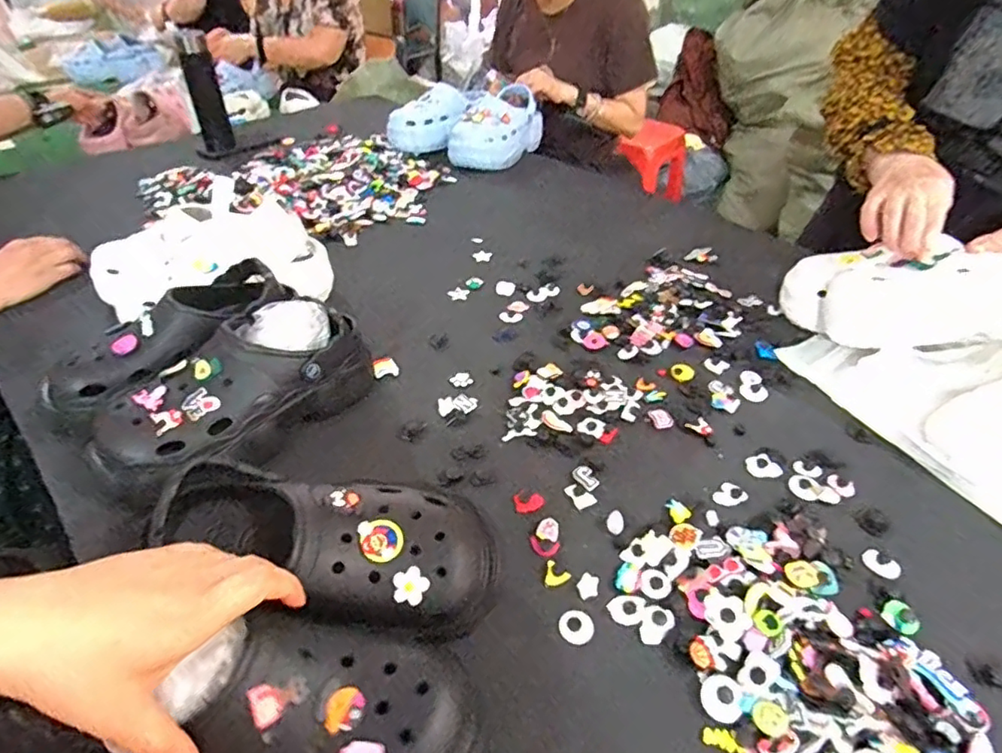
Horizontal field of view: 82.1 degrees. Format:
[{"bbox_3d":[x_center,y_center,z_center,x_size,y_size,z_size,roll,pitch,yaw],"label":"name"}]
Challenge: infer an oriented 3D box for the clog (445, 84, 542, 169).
[{"bbox_3d":[-0.009,-0.505,1.191,0.126,0.105,0.227,17,43,21],"label":"clog"}]

